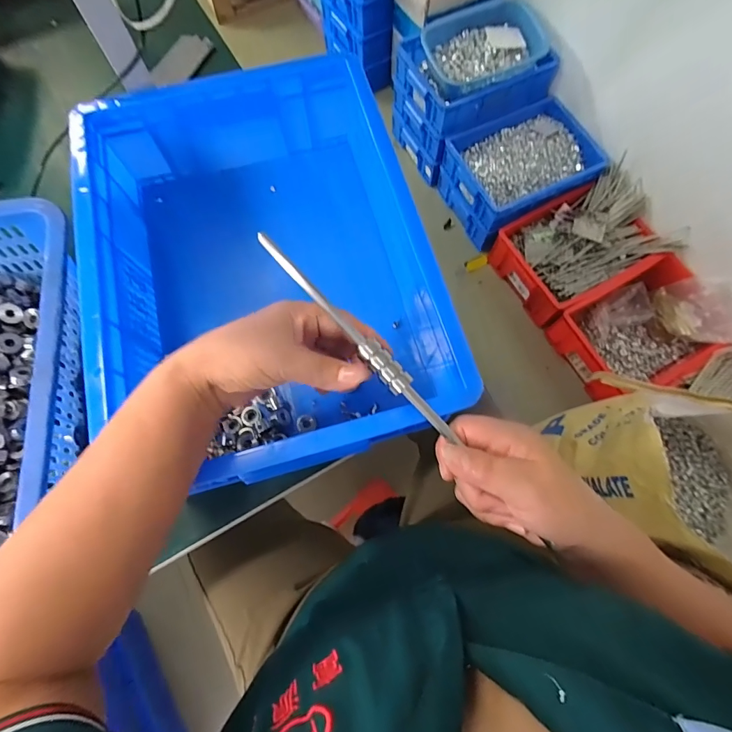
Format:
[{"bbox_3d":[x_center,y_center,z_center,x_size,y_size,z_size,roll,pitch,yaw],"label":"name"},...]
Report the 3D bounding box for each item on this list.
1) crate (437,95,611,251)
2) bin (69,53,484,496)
[{"bbox_3d":[0.506,-0.651,1.334,0.460,0.165,0.347,-28,74,-9],"label":"crate"},{"bbox_3d":[-0.105,-0.106,0.412,0.303,0.108,0.391,-14,73,-5],"label":"bin"}]

